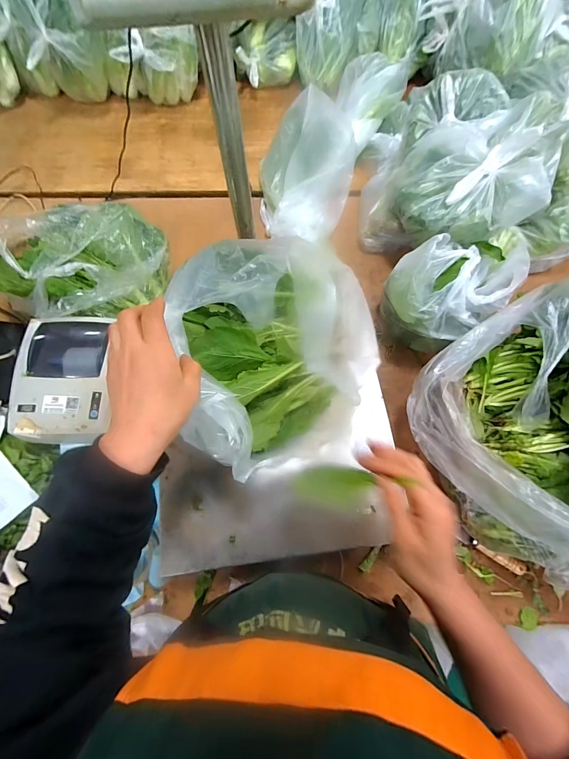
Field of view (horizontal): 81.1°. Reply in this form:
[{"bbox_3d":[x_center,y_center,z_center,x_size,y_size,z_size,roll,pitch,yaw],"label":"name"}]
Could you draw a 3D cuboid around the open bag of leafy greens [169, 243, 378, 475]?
[{"bbox_3d":[-0.017,-0.035,0.467,0.259,0.154,0.317,11,71,3],"label":"open bag of leafy greens"}]

